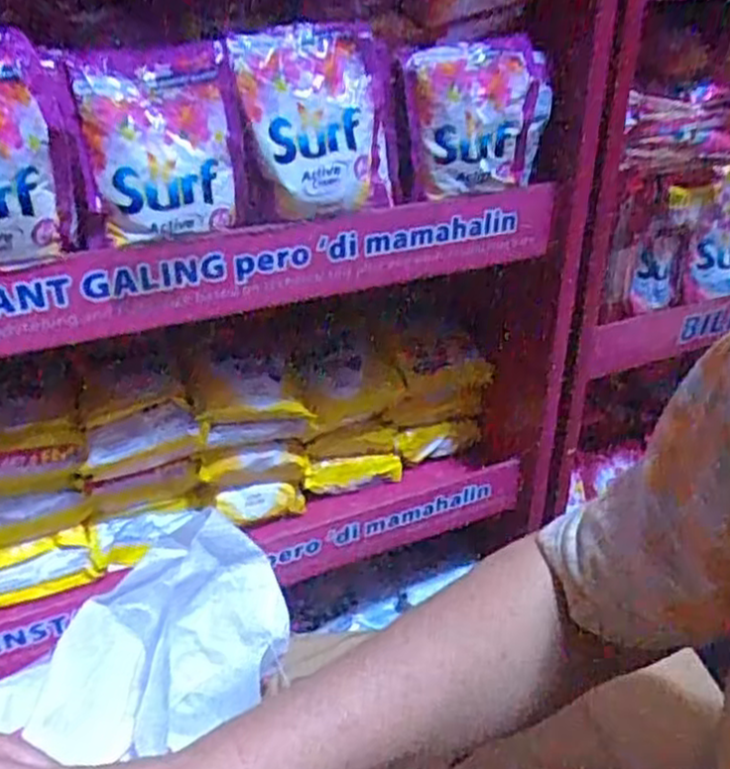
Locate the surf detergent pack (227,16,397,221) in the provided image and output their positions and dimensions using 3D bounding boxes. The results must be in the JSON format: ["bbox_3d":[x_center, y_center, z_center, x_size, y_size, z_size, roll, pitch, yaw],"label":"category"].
[{"bbox_3d":[-0.025,-0.155,0.445,0.102,0.105,0.021,-11,14,-27],"label":"surf detergent pack"}]

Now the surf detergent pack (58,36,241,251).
[{"bbox_3d":[-0.111,-0.131,0.413,0.081,0.099,0.016,-9,11,-18],"label":"surf detergent pack"}]

